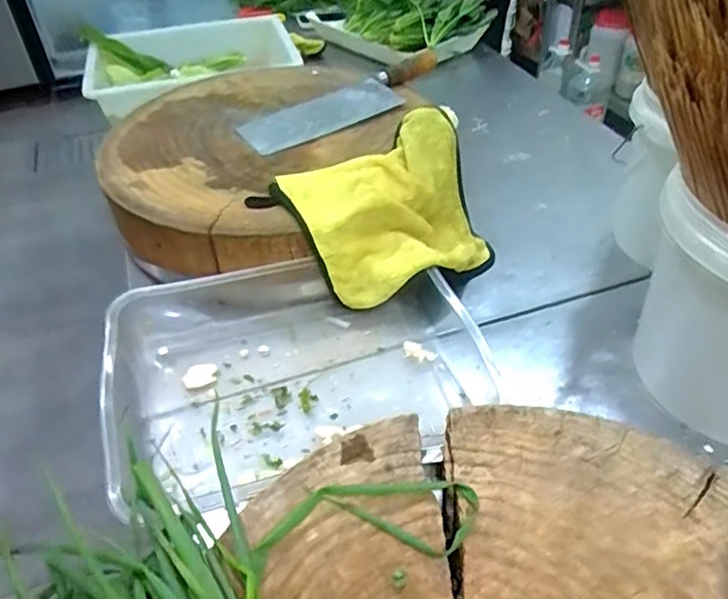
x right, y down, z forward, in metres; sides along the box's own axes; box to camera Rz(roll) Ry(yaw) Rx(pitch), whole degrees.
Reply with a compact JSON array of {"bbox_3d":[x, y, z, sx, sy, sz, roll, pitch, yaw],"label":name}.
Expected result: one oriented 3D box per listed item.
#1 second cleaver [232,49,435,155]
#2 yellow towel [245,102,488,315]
[{"bbox_3d":[-0.028,-0.276,0.851,0.299,0.030,0.098,-26,47,-8],"label":"second cleaver"},{"bbox_3d":[0.020,-0.097,0.711,0.265,0.147,0.179,-15,44,-14],"label":"yellow towel"}]

